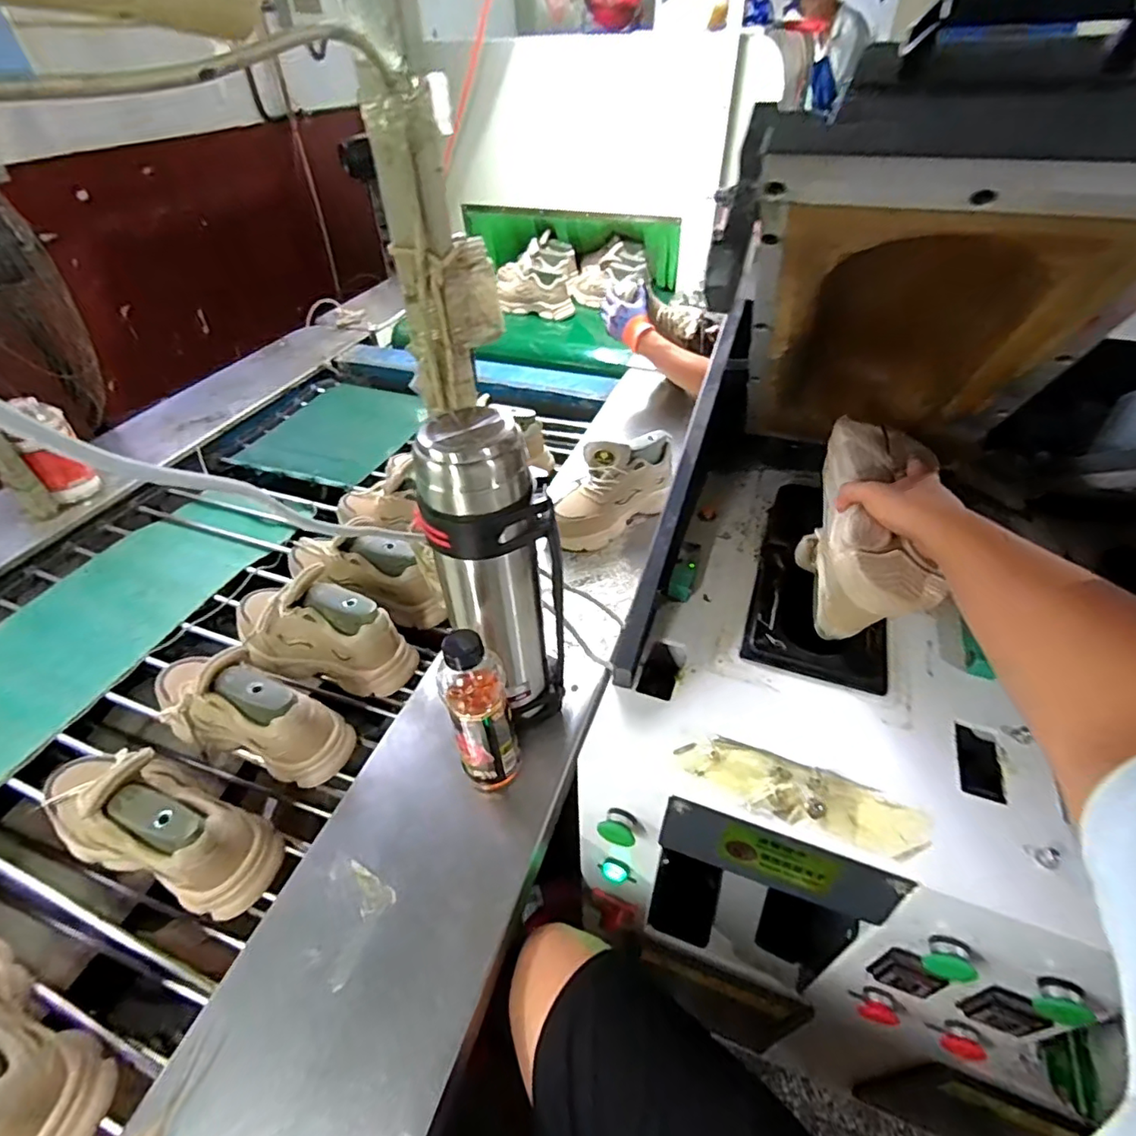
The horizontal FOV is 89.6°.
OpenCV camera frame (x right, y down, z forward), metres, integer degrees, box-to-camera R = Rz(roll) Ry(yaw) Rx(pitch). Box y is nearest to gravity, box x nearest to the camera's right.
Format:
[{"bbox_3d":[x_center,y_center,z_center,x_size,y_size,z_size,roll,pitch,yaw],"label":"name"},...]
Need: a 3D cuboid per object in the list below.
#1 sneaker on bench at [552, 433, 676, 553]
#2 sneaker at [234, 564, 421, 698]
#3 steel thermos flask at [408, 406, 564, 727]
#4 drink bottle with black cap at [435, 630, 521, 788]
[{"bbox_3d":[0.078,-0.129,1.004,0.252,0.149,0.100,-28,52,-25],"label":"sneaker on bench"},{"bbox_3d":[-0.367,0.086,0.813,0.279,0.129,0.096,17,48,15],"label":"sneaker"},{"bbox_3d":[-0.074,0.024,0.631,0.135,0.382,0.101,20,49,18],"label":"steel thermos flask"},{"bbox_3d":[-0.098,0.162,0.634,0.076,0.230,0.076,-13,47,-13],"label":"drink bottle with black cap"}]

